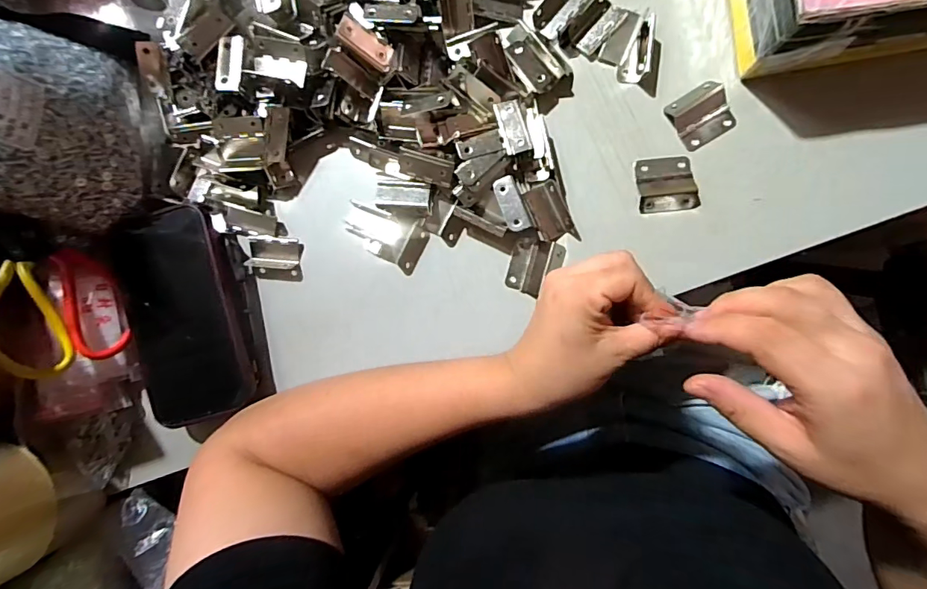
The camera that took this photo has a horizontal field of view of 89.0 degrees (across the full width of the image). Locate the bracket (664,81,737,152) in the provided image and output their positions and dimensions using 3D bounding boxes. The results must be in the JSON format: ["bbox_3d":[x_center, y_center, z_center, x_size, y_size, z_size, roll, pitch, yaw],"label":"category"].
[{"bbox_3d":[0.178,-0.134,0.350,0.040,0.012,0.040,-30,88,4],"label":"bracket"}]

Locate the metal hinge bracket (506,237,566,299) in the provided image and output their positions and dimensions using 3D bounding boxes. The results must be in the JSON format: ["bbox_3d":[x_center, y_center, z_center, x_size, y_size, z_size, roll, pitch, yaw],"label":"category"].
[{"bbox_3d":[0.055,-0.021,0.360,0.040,0.007,0.042,13,91,4],"label":"metal hinge bracket"}]

